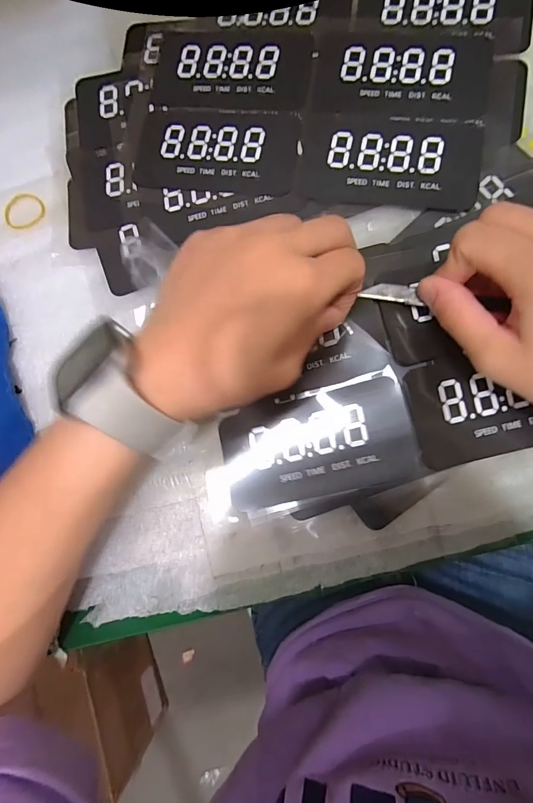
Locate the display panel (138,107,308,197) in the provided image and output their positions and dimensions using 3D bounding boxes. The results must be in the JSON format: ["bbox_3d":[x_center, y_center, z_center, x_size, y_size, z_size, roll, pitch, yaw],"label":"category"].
[{"bbox_3d":[-0.035,-0.171,0.257,0.113,0.004,0.059,8,84,7],"label":"display panel"}]

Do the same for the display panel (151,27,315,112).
[{"bbox_3d":[-0.025,-0.232,0.264,0.112,0.004,0.063,7,84,7],"label":"display panel"}]

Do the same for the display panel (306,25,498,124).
[{"bbox_3d":[0.086,-0.217,0.248,0.115,0.004,0.072,5,84,7],"label":"display panel"}]

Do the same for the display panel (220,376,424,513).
[{"bbox_3d":[0.029,0.027,0.227,0.110,0.004,0.062,-15,79,7],"label":"display panel"}]

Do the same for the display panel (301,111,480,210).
[{"bbox_3d":[0.079,-0.155,0.244,0.110,0.004,0.061,6,86,7],"label":"display panel"}]

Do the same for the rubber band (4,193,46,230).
[{"bbox_3d":[-0.175,-0.137,0.273,0.029,0.004,0.031,-1,83,6],"label":"rubber band"}]

